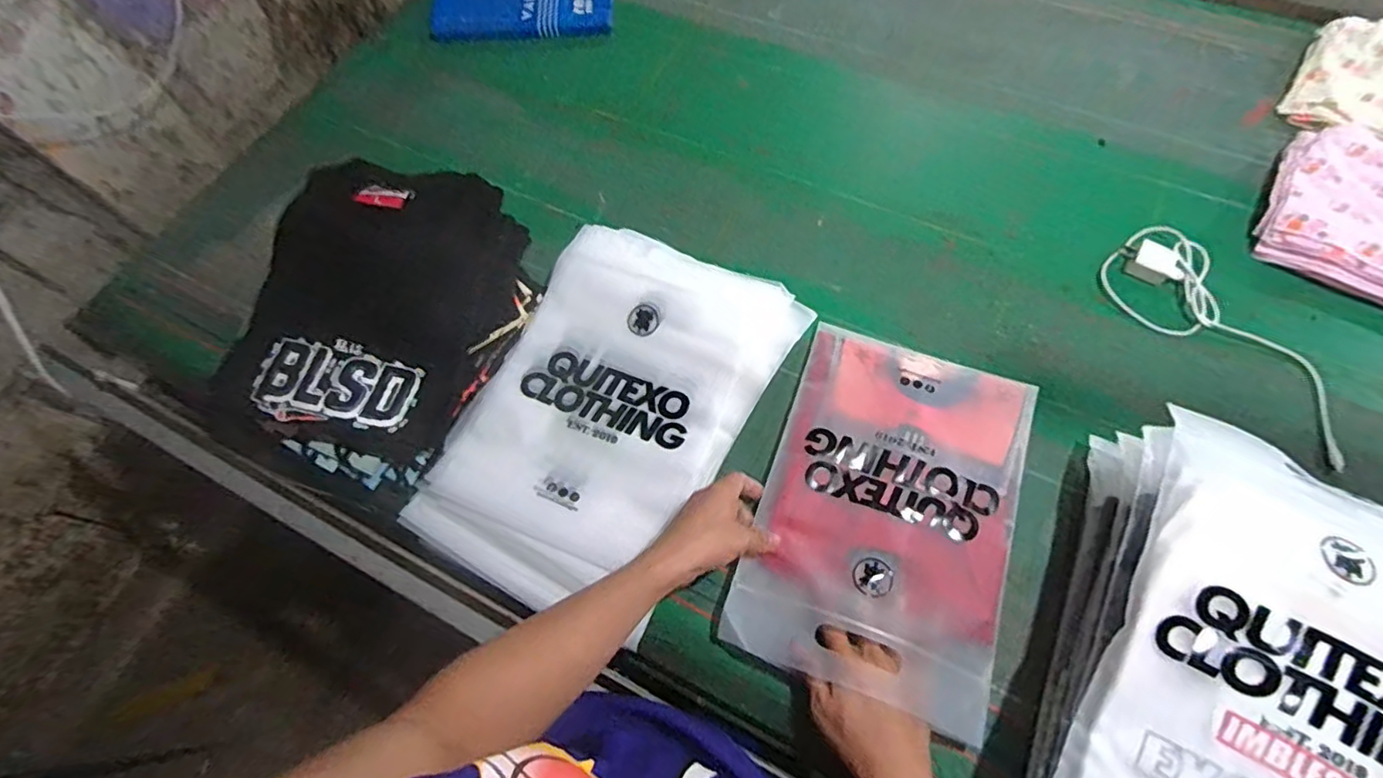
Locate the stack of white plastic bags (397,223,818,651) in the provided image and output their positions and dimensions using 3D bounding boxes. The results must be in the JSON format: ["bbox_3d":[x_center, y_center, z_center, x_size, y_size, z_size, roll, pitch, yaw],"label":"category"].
[{"bbox_3d":[-0.084,0.011,0.639,0.290,0.031,0.408,22,69,12],"label":"stack of white plastic bags"}]

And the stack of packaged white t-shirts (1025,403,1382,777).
[{"bbox_3d":[0.440,0.219,0.452,0.260,0.119,0.364,25,68,13],"label":"stack of packaged white t-shirts"}]

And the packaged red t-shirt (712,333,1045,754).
[{"bbox_3d":[0.202,0.112,0.597,0.243,0.021,0.357,19,64,11],"label":"packaged red t-shirt"}]

